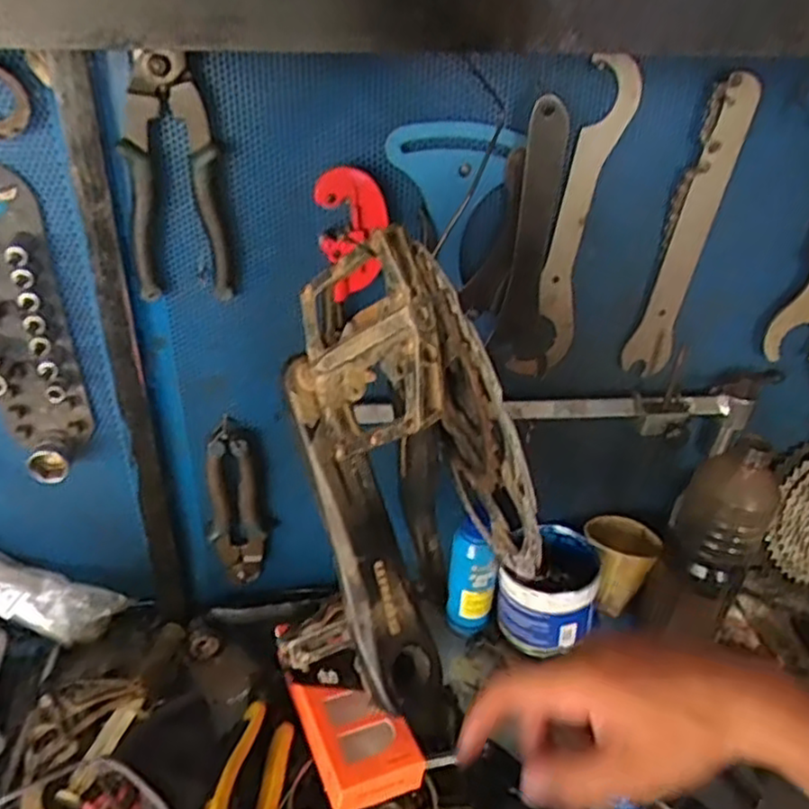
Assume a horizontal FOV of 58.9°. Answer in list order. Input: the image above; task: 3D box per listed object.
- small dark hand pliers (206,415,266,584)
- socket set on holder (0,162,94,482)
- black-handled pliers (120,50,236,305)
[{"bbox_3d":[-0.164,0.102,0.694,0.048,0.187,0.026,6,33,6],"label":"small dark hand pliers"},{"bbox_3d":[-0.305,-0.053,0.566,0.072,0.246,0.032,-4,33,-10],"label":"socket set on holder"},{"bbox_3d":[-0.169,-0.163,0.528,0.072,0.176,0.026,-8,34,-16],"label":"black-handled pliers"}]

